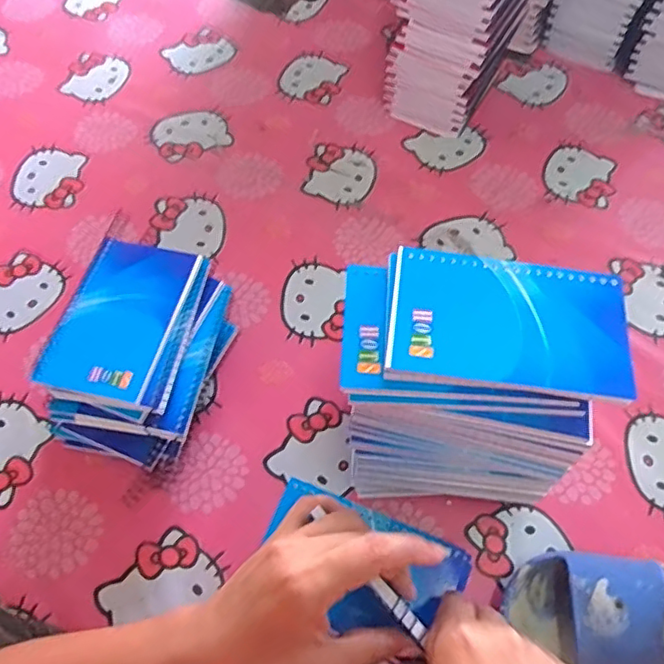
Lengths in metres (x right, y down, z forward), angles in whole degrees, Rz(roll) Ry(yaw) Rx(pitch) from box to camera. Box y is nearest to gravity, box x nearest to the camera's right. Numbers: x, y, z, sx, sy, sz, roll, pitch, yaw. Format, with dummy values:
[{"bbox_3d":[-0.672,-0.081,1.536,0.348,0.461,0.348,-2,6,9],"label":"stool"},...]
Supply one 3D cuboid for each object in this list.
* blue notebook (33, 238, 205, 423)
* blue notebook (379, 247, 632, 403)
[{"bbox_3d":[-0.161,-0.008,0.447,0.094,0.018,0.133,11,61,5],"label":"blue notebook"},{"bbox_3d":[0.099,-0.006,0.334,0.133,0.006,0.081,7,61,3],"label":"blue notebook"}]

